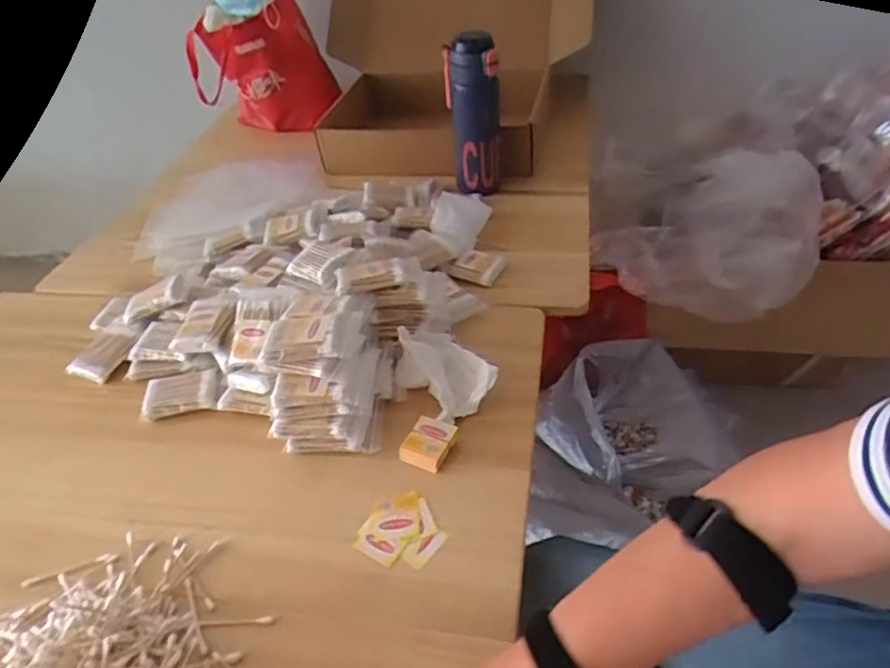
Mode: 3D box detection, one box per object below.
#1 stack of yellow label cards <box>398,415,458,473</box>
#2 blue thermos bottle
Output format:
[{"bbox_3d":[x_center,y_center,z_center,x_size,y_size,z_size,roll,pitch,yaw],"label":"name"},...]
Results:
[{"bbox_3d":[-0.016,0.106,0.589,0.039,0.021,0.049,15,46,24],"label":"stack of yellow label cards"},{"bbox_3d":[0.044,-0.322,0.920,0.075,0.226,0.068,-6,41,2],"label":"blue thermos bottle"}]

